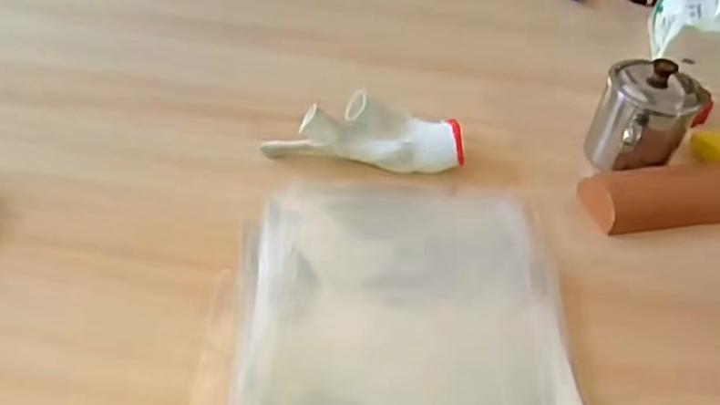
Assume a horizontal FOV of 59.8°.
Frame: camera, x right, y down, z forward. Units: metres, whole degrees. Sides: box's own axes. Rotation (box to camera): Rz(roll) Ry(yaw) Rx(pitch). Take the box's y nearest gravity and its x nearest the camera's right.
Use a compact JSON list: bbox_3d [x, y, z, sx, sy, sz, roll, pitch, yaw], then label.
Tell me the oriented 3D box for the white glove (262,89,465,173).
[{"bbox_3d":[0.004,-0.065,0.611,0.192,0.050,0.062,6,43,1],"label":"white glove"}]

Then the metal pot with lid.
[{"bbox_3d":[0.276,-0.080,0.618,0.088,0.098,0.110,25,47,21],"label":"metal pot with lid"}]

